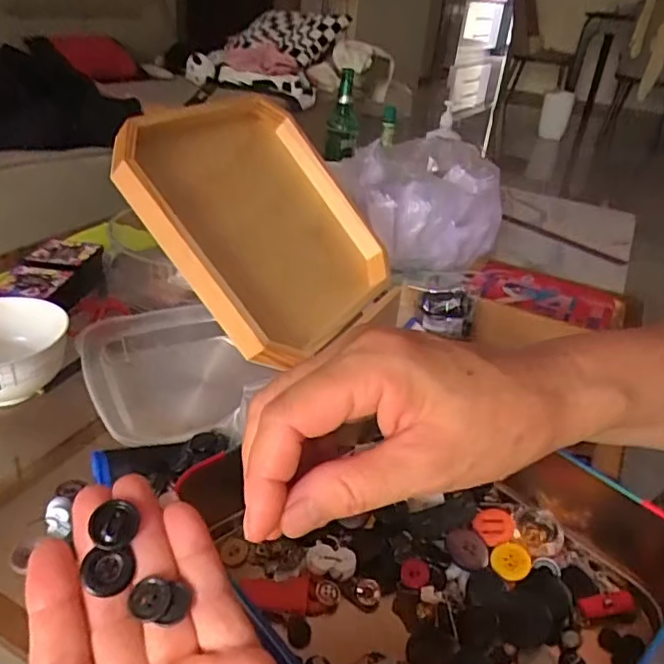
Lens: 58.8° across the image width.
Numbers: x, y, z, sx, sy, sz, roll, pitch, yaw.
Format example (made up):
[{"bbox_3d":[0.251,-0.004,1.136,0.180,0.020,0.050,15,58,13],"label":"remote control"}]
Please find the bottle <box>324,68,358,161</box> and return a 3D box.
[{"bbox_3d":[0.026,-0.486,1.334,0.070,0.198,0.082,5,29,0],"label":"bottle"}]

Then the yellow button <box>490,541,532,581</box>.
[{"bbox_3d":[0.093,0.120,0.307,0.020,0.004,0.020,-8,43,8],"label":"yellow button"}]

